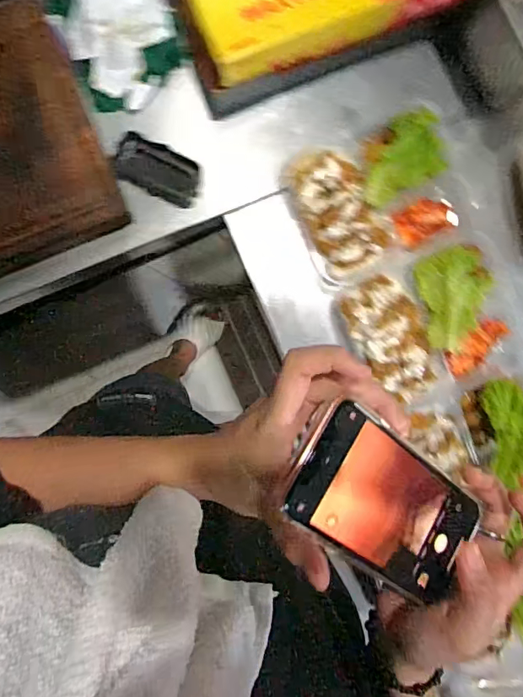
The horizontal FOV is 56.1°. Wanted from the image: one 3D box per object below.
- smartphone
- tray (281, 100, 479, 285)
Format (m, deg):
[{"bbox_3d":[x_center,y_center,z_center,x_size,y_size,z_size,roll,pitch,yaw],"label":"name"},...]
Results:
[{"bbox_3d":[0.076,0.093,0.288,0.137,0.008,0.073,40,76,-22],"label":"smartphone"},{"bbox_3d":[0.151,-0.195,0.623,0.219,0.068,0.171,-25,93,-2],"label":"tray"}]

